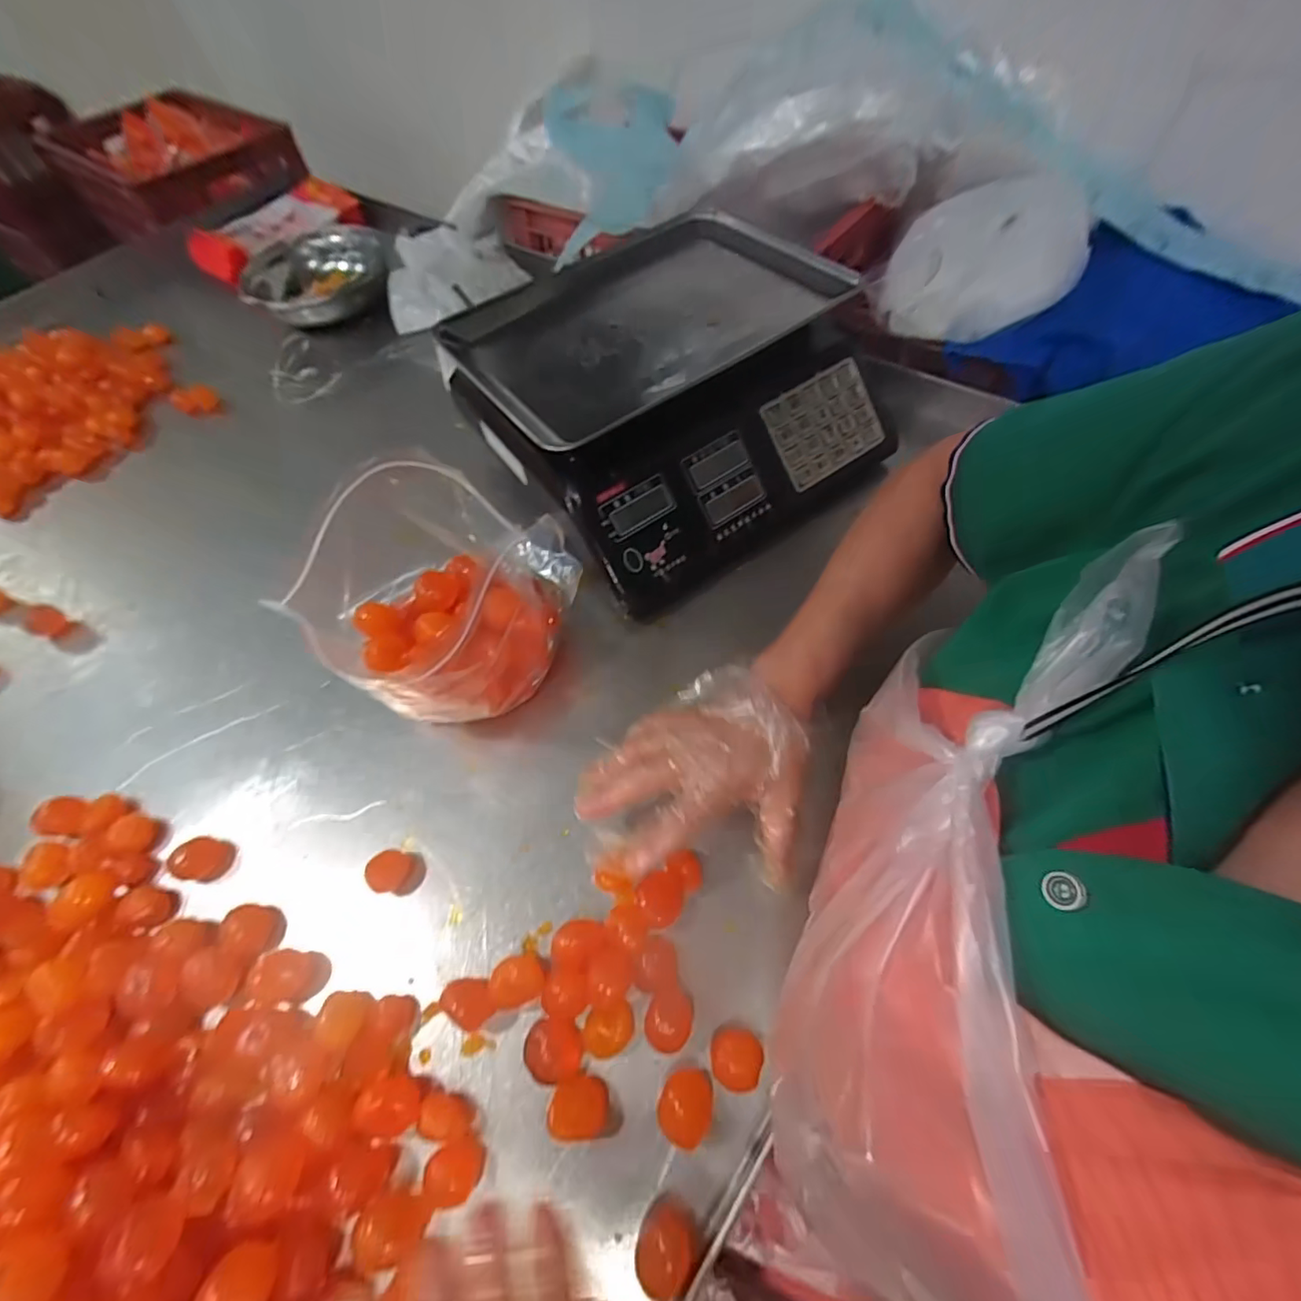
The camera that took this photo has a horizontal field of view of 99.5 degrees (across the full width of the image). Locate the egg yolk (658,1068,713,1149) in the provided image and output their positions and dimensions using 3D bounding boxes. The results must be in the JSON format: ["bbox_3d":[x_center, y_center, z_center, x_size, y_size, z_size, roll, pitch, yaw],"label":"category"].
[{"bbox_3d":[0.020,0.256,0.311,0.028,0.016,0.033,31,64,21],"label":"egg yolk"}]

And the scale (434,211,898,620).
[{"bbox_3d":[0.024,-0.250,0.557,0.347,0.157,0.325,-33,62,-17],"label":"scale"}]

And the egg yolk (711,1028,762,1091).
[{"bbox_3d":[0.049,0.235,0.318,0.028,0.016,0.028,14,60,12],"label":"egg yolk"}]

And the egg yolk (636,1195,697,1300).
[{"bbox_3d":[0.007,0.307,0.283,0.027,0.019,0.032,37,67,23],"label":"egg yolk"}]

